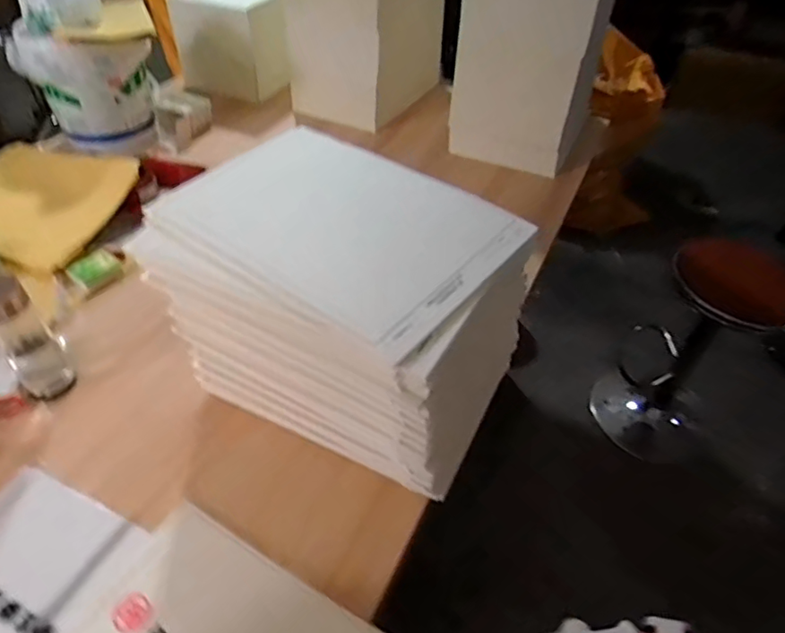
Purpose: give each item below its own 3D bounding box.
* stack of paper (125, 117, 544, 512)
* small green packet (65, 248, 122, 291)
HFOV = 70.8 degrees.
[{"bbox_3d":[-0.082,-0.010,0.726,0.421,0.324,0.254,24,49,21],"label":"stack of paper"},{"bbox_3d":[-0.530,-0.087,0.983,0.073,0.023,0.072,34,53,28],"label":"small green packet"}]

